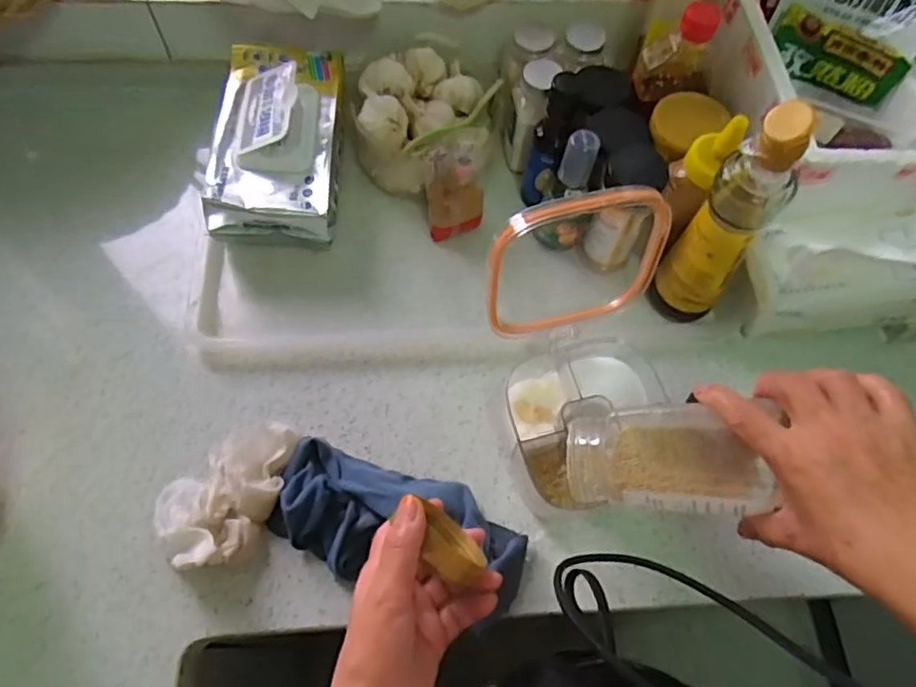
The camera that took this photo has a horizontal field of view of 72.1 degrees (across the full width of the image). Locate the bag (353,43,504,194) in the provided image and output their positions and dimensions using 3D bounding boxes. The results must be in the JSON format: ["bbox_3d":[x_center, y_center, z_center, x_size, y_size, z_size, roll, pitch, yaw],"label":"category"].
[{"bbox_3d":[-0.036,-0.243,0.679,0.150,0.095,0.163,13,65,3],"label":"bag"}]

